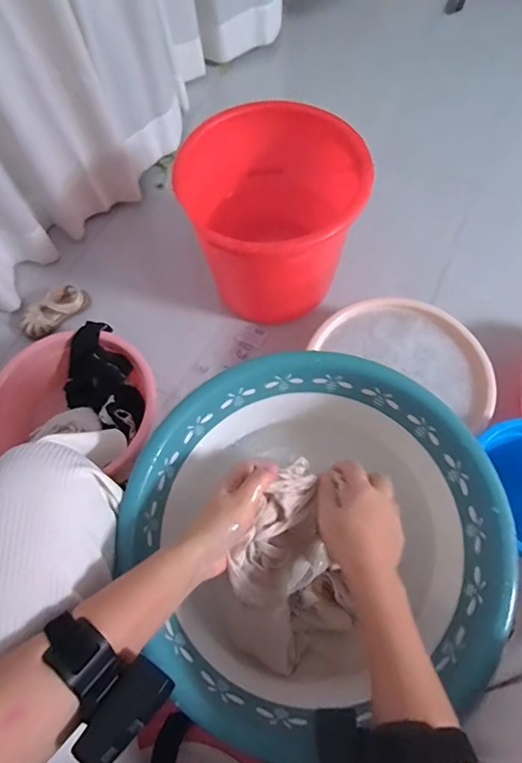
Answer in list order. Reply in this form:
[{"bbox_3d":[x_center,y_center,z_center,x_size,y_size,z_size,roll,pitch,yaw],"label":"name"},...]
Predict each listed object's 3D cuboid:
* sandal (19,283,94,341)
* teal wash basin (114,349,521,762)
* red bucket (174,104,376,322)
[{"bbox_3d":[-0.441,-0.154,0.958,0.148,0.044,0.053,-38,70,-14],"label":"sandal"},{"bbox_3d":[0.047,0.151,0.482,0.349,0.112,0.339,-1,66,2],"label":"teal wash basin"},{"bbox_3d":[0.015,-0.313,0.867,0.292,0.267,0.279,-1,66,2],"label":"red bucket"}]

